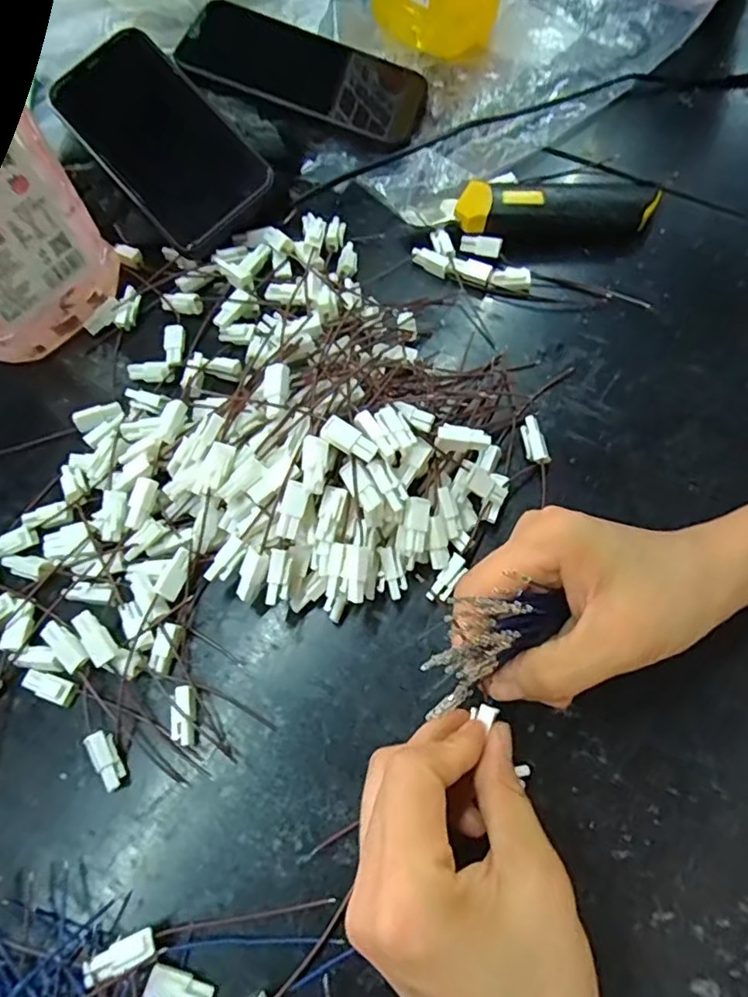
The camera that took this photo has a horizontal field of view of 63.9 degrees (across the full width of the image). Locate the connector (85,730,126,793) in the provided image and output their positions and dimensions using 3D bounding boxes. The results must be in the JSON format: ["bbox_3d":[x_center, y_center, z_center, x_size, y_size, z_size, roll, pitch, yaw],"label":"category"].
[{"bbox_3d":[-0.117,0.115,0.264,0.010,0.011,0.025,-25,68,-9],"label":"connector"}]

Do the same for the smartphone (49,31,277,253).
[{"bbox_3d":[-0.133,-0.225,0.374,0.076,0.007,0.143,-42,85,-3],"label":"smartphone"}]

